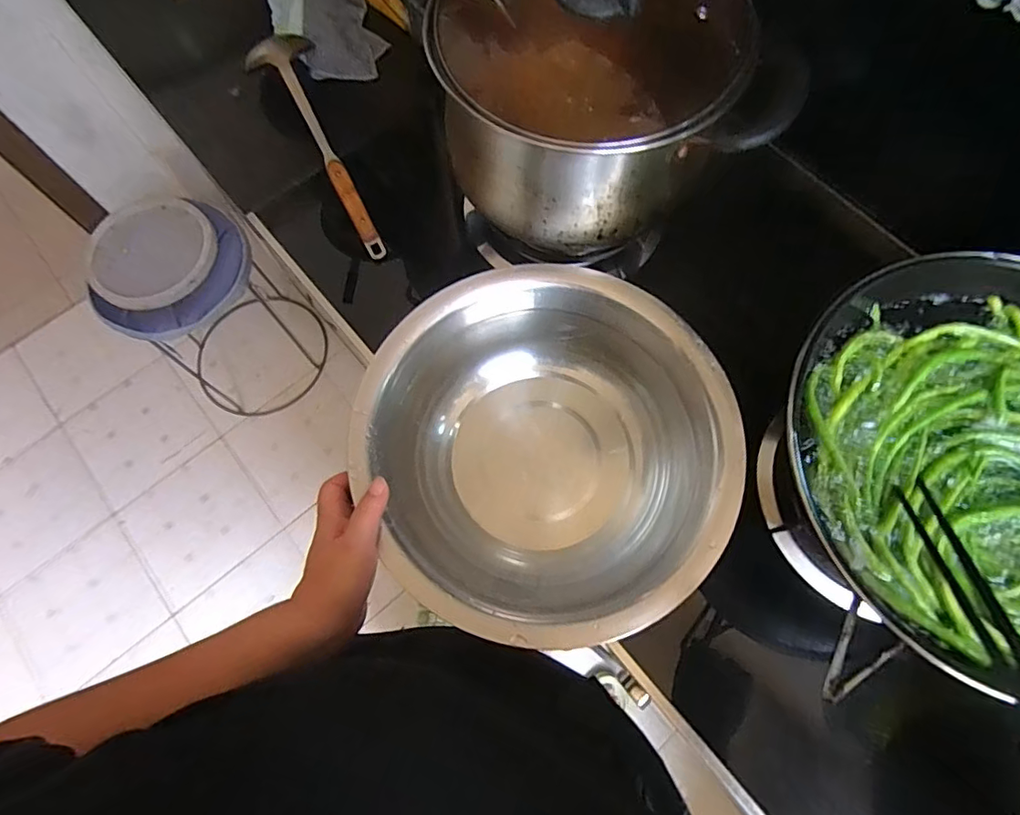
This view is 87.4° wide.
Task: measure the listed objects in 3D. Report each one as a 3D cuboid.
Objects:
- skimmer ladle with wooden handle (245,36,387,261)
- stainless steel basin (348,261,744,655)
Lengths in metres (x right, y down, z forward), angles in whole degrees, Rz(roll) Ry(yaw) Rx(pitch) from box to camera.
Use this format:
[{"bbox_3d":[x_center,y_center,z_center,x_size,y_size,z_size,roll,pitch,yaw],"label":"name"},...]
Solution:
[{"bbox_3d":[-0.224,-0.311,0.619,0.078,0.050,0.329,-24,72,-7],"label":"skimmer ladle with wooden handle"},{"bbox_3d":[0.031,0.037,0.467,0.286,0.101,0.295,0,71,1],"label":"stainless steel basin"}]

